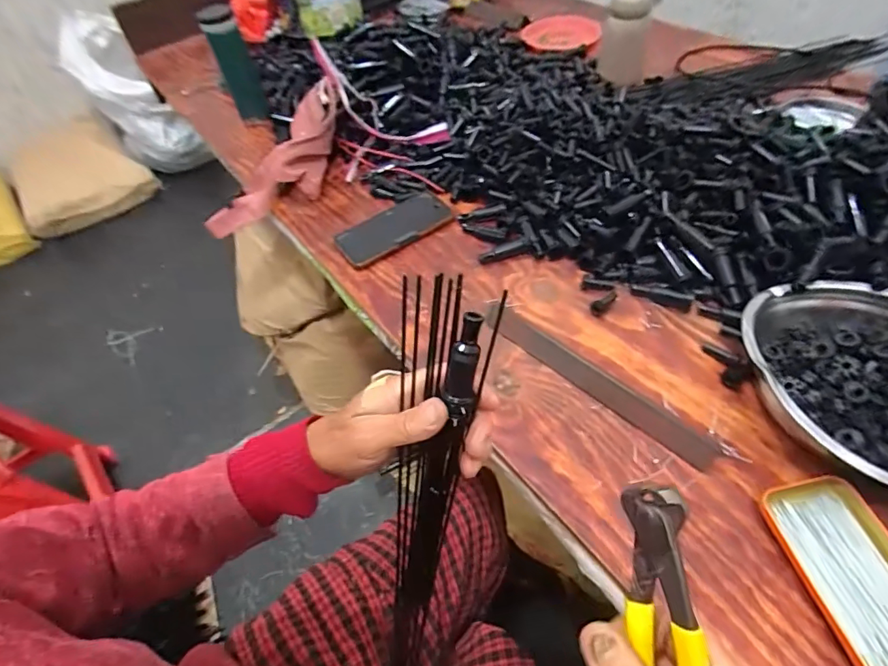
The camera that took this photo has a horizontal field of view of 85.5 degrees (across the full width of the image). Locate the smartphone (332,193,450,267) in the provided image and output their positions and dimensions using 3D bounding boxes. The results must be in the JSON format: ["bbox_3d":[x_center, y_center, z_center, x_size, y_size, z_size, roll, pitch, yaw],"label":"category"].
[{"bbox_3d":[-0.068,-0.146,0.669,0.162,0.011,0.080,-31,55,-17],"label":"smartphone"}]

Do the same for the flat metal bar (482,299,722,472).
[{"bbox_3d":[0.148,0.043,0.497,0.035,0.004,0.268,-39,57,-22],"label":"flat metal bar"}]

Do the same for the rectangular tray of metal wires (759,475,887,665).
[{"bbox_3d":[0.313,0.182,0.358,0.077,0.020,0.142,-12,52,-3],"label":"rectangular tray of metal wires"}]

